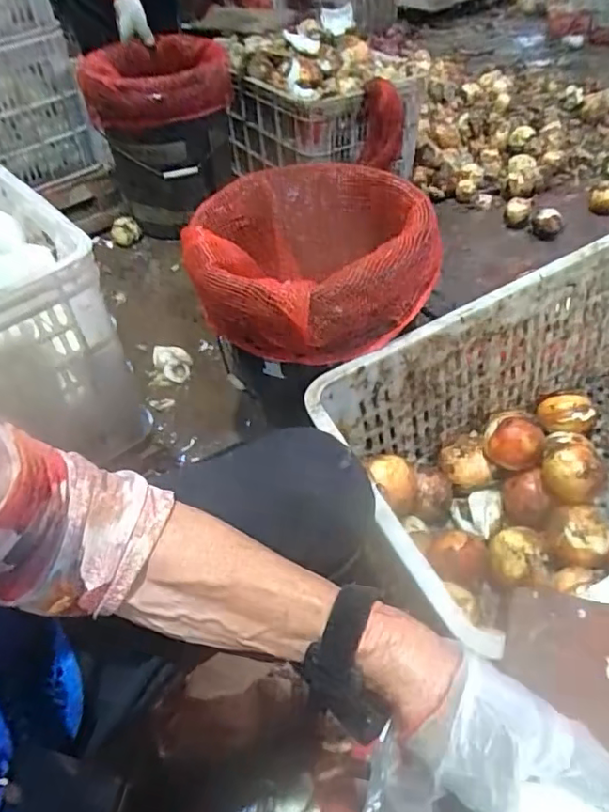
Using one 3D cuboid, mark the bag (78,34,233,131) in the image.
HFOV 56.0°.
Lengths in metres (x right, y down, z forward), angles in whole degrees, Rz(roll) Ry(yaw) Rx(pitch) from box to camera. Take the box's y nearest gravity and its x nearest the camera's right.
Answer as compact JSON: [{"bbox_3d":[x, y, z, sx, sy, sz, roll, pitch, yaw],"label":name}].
[{"bbox_3d":[-0.327,-0.745,1.307,0.311,0.126,0.289,0,46,5],"label":"bag"}]

